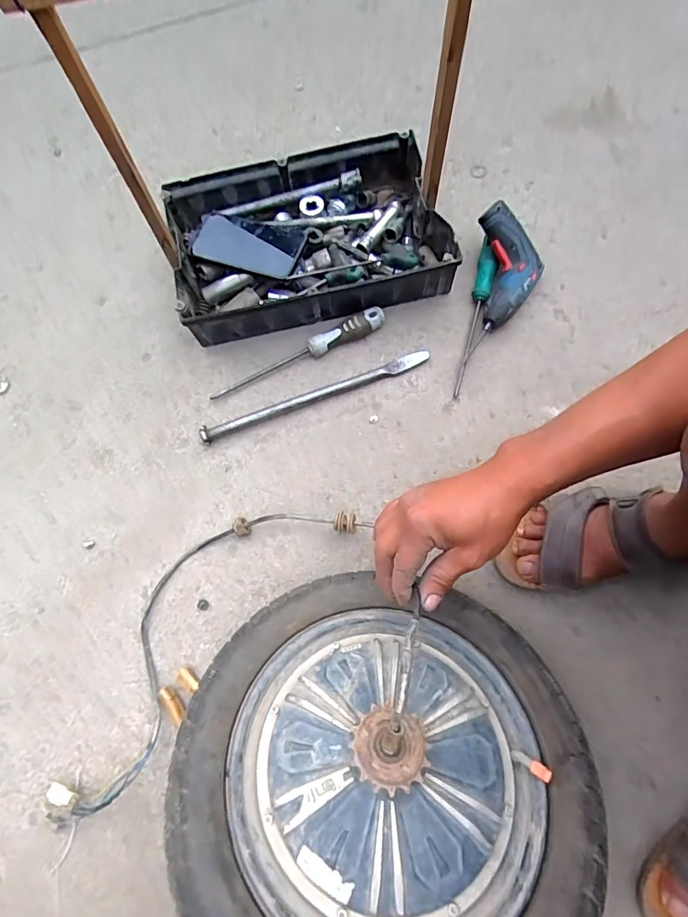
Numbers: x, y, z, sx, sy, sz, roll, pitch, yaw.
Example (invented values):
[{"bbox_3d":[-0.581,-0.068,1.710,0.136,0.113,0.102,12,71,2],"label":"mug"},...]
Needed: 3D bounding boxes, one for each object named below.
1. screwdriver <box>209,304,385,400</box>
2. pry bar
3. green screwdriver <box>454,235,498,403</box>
[{"bbox_3d":[-0.064,-0.145,0.641,0.247,0.036,0.031,-22,74,-5],"label":"screwdriver"},{"bbox_3d":[-0.037,-0.085,0.631,0.316,0.022,0.021,-21,74,-4],"label":"pry bar"},{"bbox_3d":[0.178,-0.187,0.651,0.024,0.032,0.214,13,89,6],"label":"green screwdriver"}]

